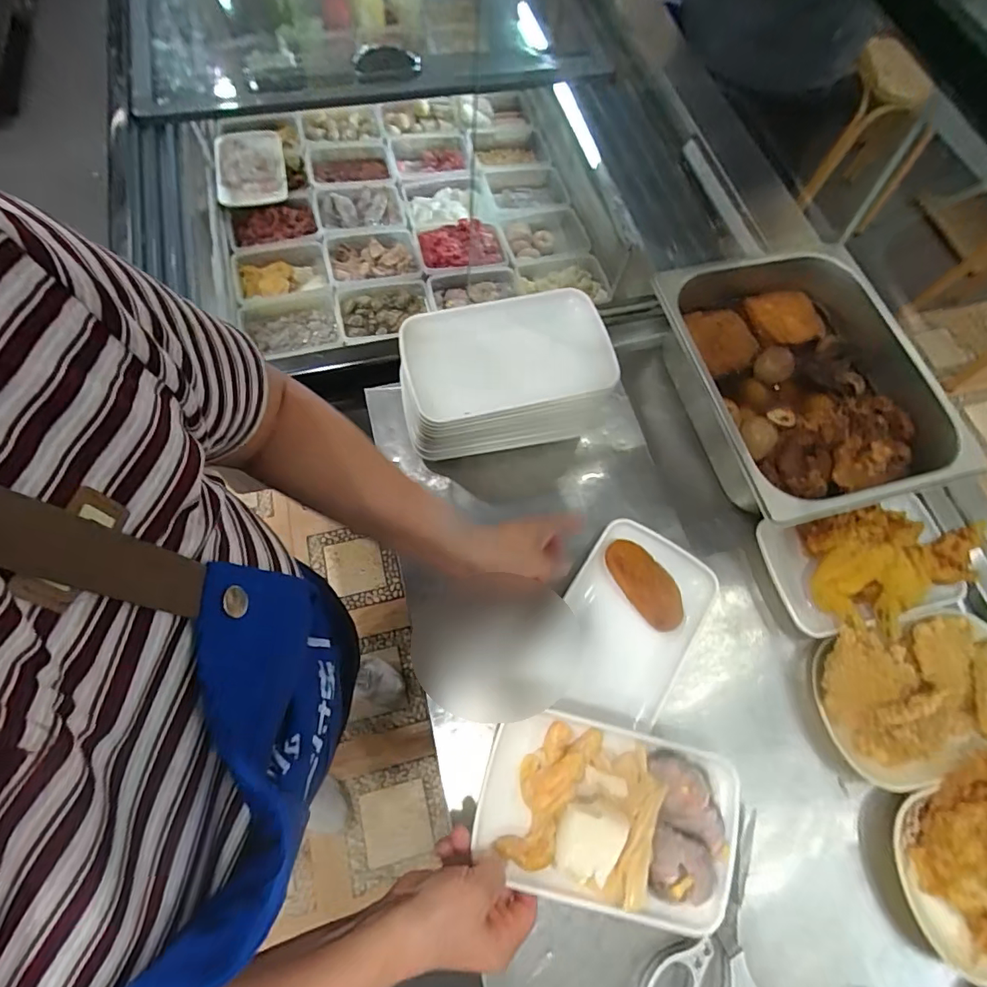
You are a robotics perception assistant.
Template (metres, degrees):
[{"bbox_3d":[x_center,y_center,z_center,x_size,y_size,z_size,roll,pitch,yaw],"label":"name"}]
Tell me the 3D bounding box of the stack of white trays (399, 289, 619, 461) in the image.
[{"bbox_3d":[0.008,-0.124,0.560,0.214,0.110,0.138,-13,71,-7],"label":"stack of white trays"}]

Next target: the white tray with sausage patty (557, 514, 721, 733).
[{"bbox_3d":[0.136,0.130,0.512,0.128,0.020,0.194,33,72,9],"label":"white tray with sausage patty"}]

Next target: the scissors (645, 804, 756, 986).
[{"bbox_3d":[0.190,0.379,0.418,0.102,0.016,0.208,20,71,5],"label":"scissors"}]

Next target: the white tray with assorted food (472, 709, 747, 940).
[{"bbox_3d":[0.096,0.261,0.403,0.208,0.041,0.130,13,70,2],"label":"white tray with assorted food"}]

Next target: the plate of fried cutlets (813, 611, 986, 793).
[{"bbox_3d":[0.437,0.191,0.481,0.222,0.044,0.143,-10,71,-6],"label":"plate of fried cutlets"}]

